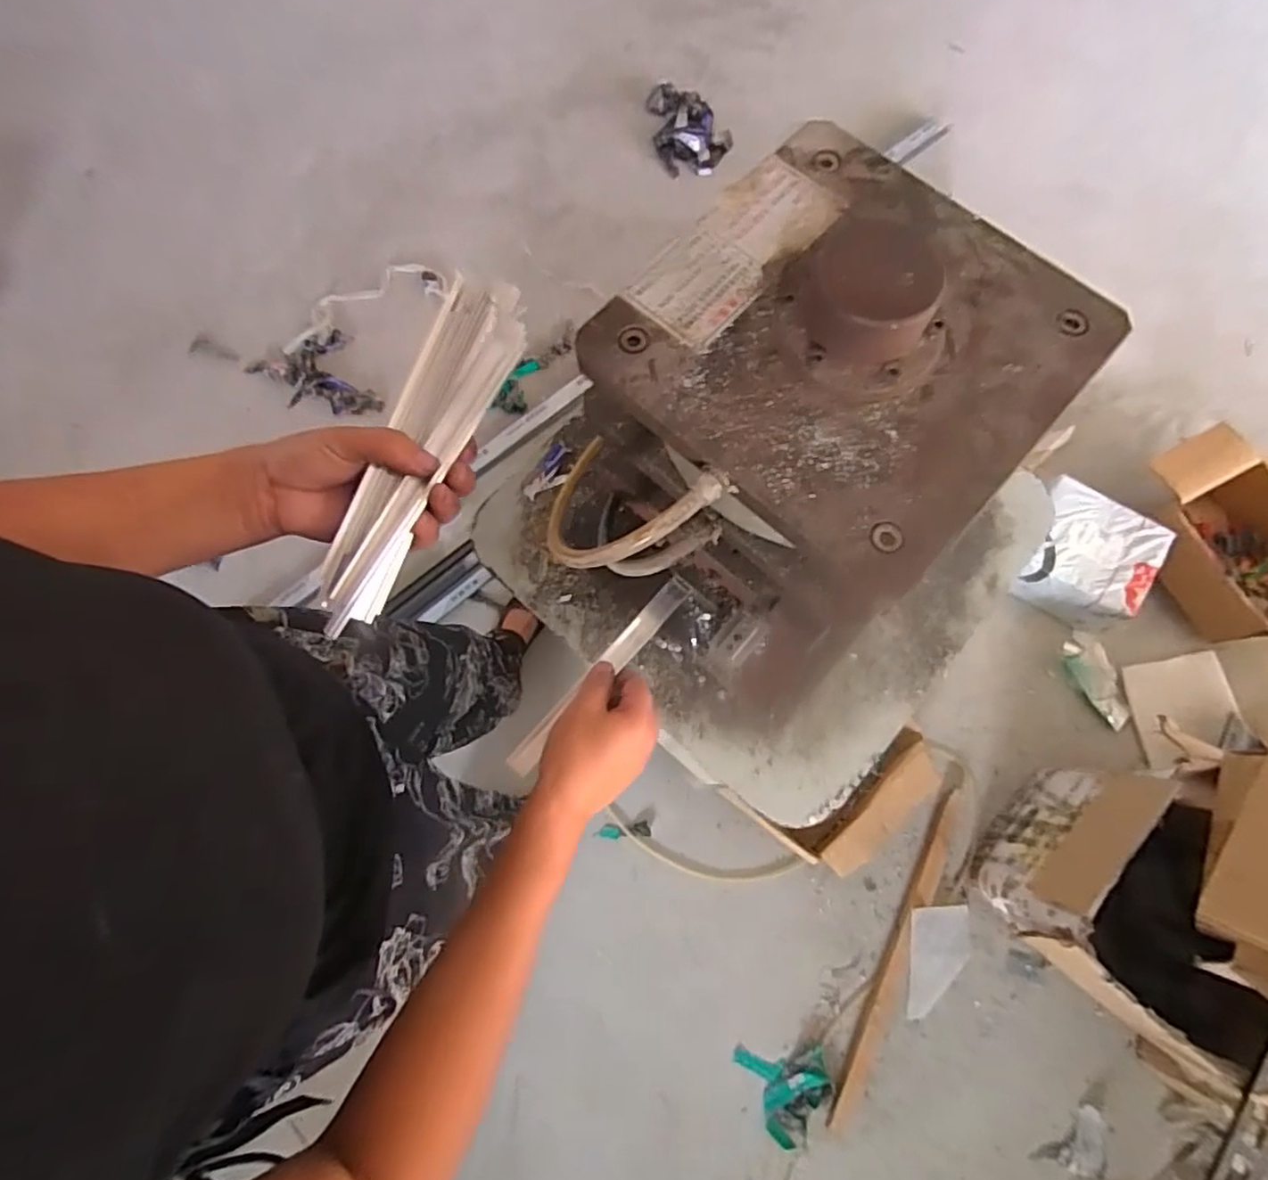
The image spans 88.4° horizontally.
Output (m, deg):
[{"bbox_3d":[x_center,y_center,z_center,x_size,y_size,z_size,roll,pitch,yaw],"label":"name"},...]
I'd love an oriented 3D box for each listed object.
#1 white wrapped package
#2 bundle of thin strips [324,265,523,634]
[{"bbox_3d":[0.962,-0.068,1.392,0.253,0.177,0.246,26,76,9],"label":"white wrapped package"},{"bbox_3d":[-0.138,-0.096,0.429,0.054,0.029,0.254,21,81,7],"label":"bundle of thin strips"}]

